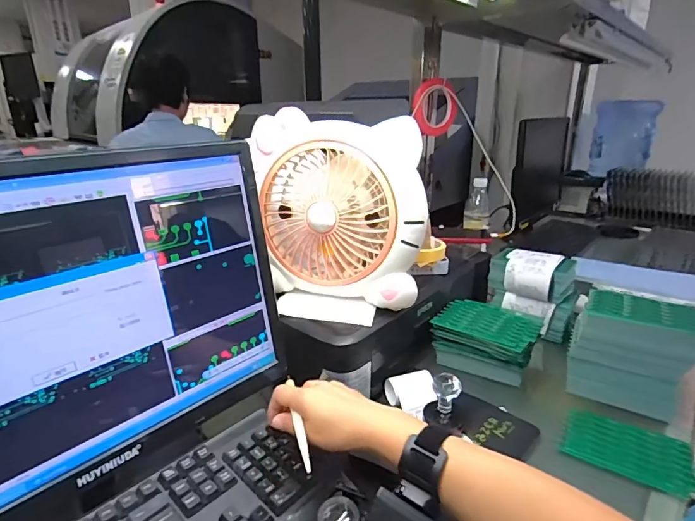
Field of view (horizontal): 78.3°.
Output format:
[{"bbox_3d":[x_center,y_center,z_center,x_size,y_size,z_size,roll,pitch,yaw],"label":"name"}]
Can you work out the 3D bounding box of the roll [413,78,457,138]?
[{"bbox_3d":[0.191,-0.333,0.935,0.108,0.120,0.023,-23,35,-11],"label":"roll"}]

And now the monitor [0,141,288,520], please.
[{"bbox_3d":[-0.253,0.075,0.383,0.071,0.309,0.439,17,25,38],"label":"monitor"}]

